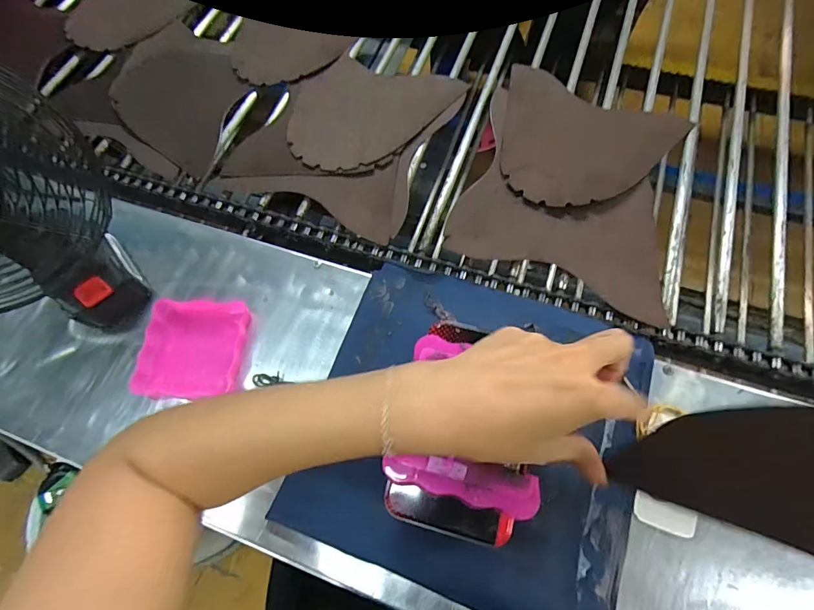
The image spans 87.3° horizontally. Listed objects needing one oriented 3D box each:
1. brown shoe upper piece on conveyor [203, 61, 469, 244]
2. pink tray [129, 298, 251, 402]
[{"bbox_3d":[-0.085,-0.245,0.608,0.256,0.009,0.281,22,70,12],"label":"brown shoe upper piece on conveyor"},{"bbox_3d":[-0.234,0.046,0.469,0.107,0.017,0.110,2,67,4],"label":"pink tray"}]

